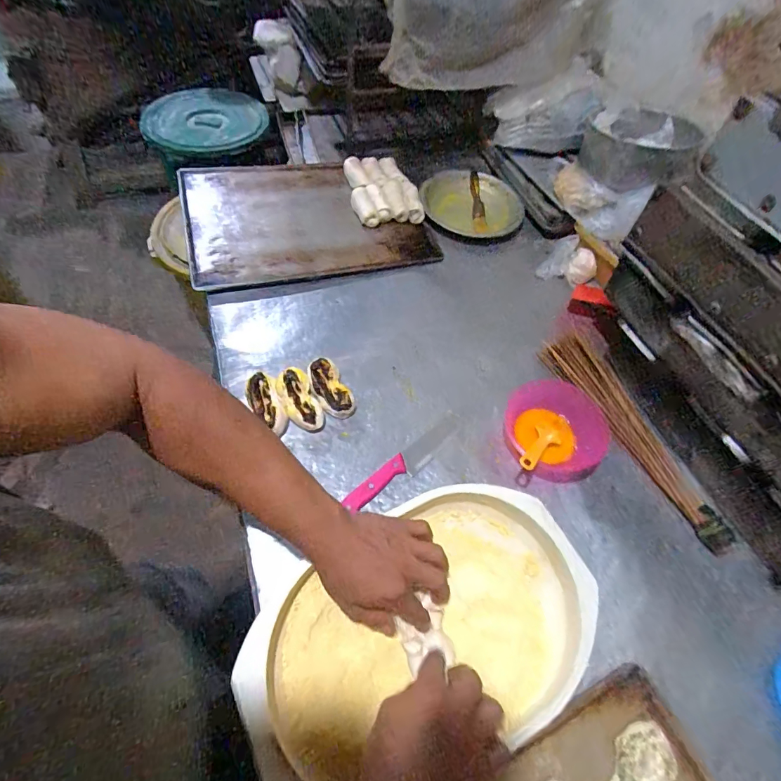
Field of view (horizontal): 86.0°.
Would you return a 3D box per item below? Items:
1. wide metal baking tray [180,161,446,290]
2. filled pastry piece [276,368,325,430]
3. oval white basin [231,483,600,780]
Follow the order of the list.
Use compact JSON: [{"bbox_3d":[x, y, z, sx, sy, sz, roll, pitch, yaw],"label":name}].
[{"bbox_3d":[-0.167,-0.344,0.832,0.443,0.028,0.325,-13,64,-15],"label":"wide metal baking tray"},{"bbox_3d":[-0.131,0.014,0.599,0.047,0.022,0.097,-20,62,-17],"label":"filled pastry piece"},{"bbox_3d":[0.042,0.255,0.460,0.384,0.066,0.232,-21,61,-14],"label":"oval white basin"}]

